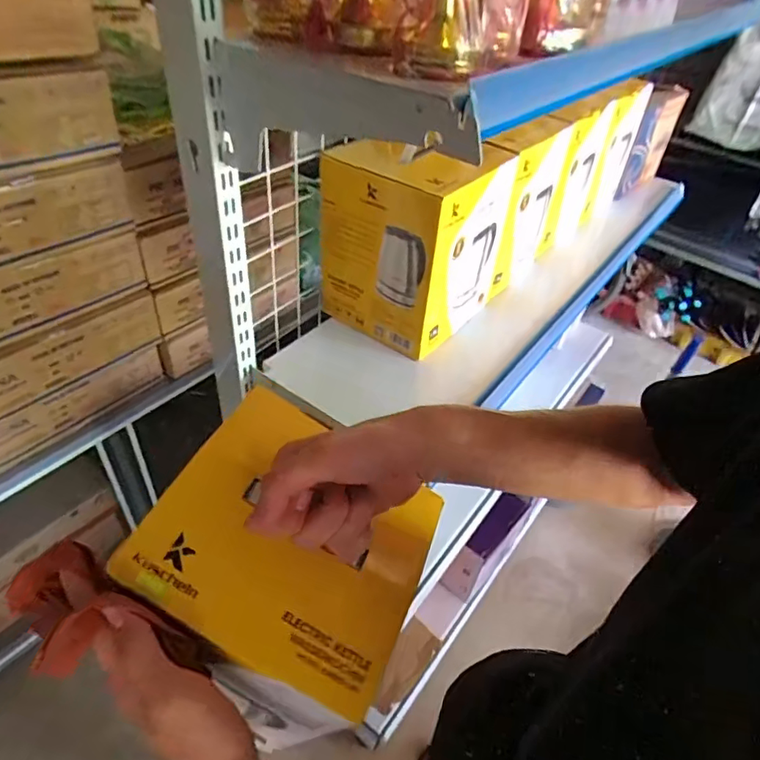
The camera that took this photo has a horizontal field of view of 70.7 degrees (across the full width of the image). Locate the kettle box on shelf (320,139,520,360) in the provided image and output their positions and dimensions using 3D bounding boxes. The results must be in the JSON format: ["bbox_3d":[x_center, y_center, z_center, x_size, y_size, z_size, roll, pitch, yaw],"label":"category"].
[{"bbox_3d":[0.050,-0.215,0.782,0.199,0.254,0.205,31,48,25],"label":"kettle box on shelf"}]

